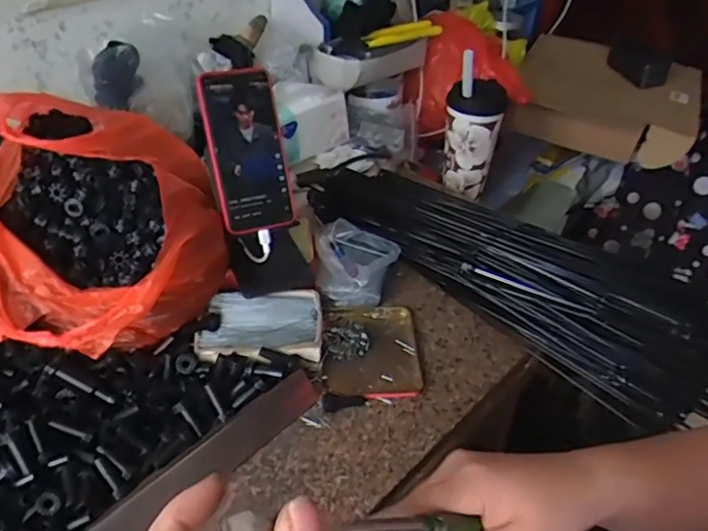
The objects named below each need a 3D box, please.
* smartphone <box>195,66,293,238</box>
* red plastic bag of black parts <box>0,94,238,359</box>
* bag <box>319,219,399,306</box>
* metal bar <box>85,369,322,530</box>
[{"bbox_3d":[-0.110,-0.117,0.590,0.073,0.162,0.009,-14,11,-23],"label":"smartphone"},{"bbox_3d":[-0.249,-0.043,0.582,0.218,0.155,0.287,-11,42,-13],"label":"red plastic bag of black parts"},{"bbox_3d":[-0.008,-0.003,0.673,0.107,0.042,0.099,20,45,21],"label":"bag"},{"bbox_3d":[-0.144,0.183,0.485,0.286,0.012,0.038,-35,84,-34],"label":"metal bar"}]

